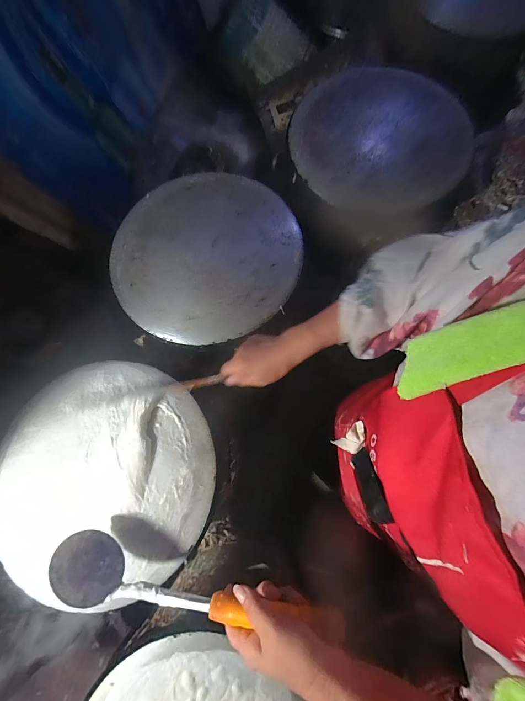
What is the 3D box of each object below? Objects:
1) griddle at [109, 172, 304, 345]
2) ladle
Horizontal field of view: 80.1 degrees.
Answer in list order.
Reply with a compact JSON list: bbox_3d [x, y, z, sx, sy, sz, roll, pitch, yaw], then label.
[{"bbox_3d":[-0.109,-0.187,0.604,0.345,0.028,0.351,0,76,1],"label":"griddle"},{"bbox_3d":[-0.092,0.287,0.372,0.361,0.083,0.063,-2,76,20],"label":"ladle"}]

